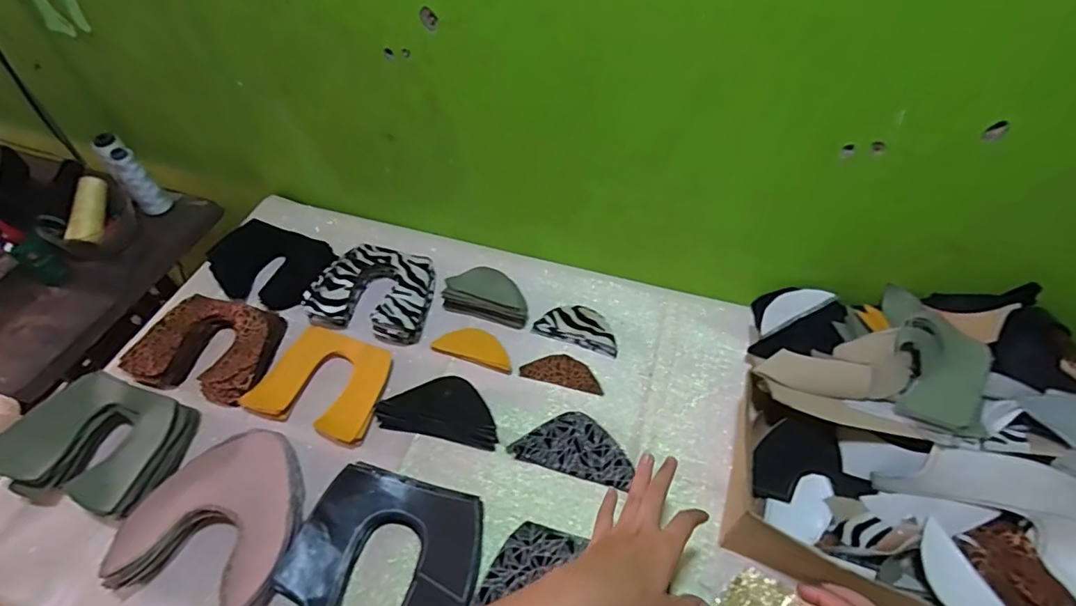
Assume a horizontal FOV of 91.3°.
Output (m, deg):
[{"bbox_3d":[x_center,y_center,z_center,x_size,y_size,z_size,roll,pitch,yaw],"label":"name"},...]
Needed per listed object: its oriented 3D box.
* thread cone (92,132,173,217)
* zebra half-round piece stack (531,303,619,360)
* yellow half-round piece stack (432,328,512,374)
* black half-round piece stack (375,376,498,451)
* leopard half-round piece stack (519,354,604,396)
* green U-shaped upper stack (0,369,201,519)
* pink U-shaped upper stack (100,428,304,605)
[{"bbox_3d":[-0.646,-0.200,0.844,0.050,0.117,0.057,-33,59,-23],"label":"thread cone"},{"bbox_3d":[0.057,0.030,0.713,0.112,0.018,0.057,17,54,13],"label":"zebra half-round piece stack"},{"bbox_3d":[-0.081,0.056,0.690,0.107,0.009,0.045,17,54,13],"label":"yellow half-round piece stack"},{"bbox_3d":[-0.115,0.123,0.626,0.143,0.027,0.065,11,53,8],"label":"black half-round piece stack"},{"bbox_3d":[0.033,0.087,0.678,0.104,0.004,0.044,13,53,10],"label":"leopard half-round piece stack"},{"bbox_3d":[-0.493,0.154,0.589,0.187,0.052,0.133,12,53,9],"label":"green U-shaped upper stack"},{"bbox_3d":[-0.324,0.220,0.551,0.172,0.057,0.176,13,53,10],"label":"pink U-shaped upper stack"}]

